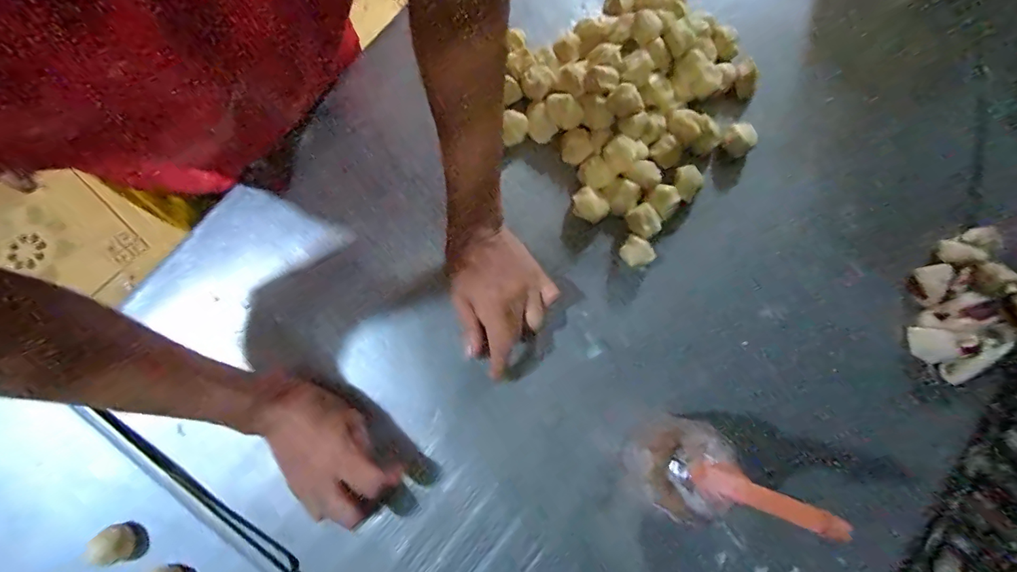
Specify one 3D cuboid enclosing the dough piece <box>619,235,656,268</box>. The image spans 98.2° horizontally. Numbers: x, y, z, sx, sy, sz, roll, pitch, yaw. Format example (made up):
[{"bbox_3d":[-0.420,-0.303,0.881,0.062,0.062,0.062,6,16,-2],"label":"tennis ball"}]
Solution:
[{"bbox_3d":[0.141,-0.036,0.485,0.035,0.022,0.026,39,80,7],"label":"dough piece"}]

